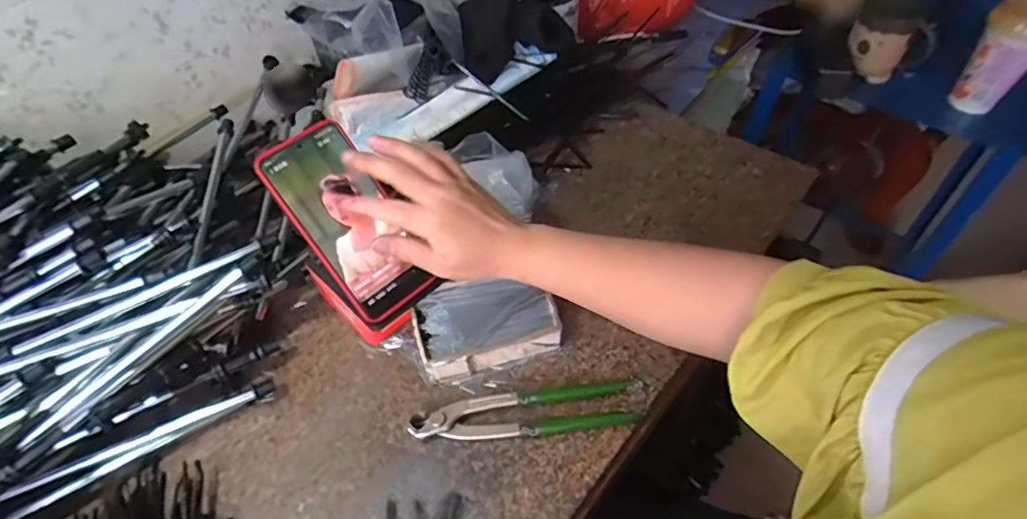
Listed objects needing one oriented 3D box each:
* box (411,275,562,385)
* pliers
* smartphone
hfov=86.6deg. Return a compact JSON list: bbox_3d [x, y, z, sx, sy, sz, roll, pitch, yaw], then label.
[{"bbox_3d":[-0.026,0.057,0.509,0.125,0.035,0.086,-14,52,-7],"label":"box"},{"bbox_3d":[0.013,0.130,0.464,0.196,0.014,0.041,-7,52,-2],"label":"pliers"},{"bbox_3d":[-0.139,-0.030,0.457,0.073,0.009,0.162,-34,102,-21],"label":"smartphone"}]

